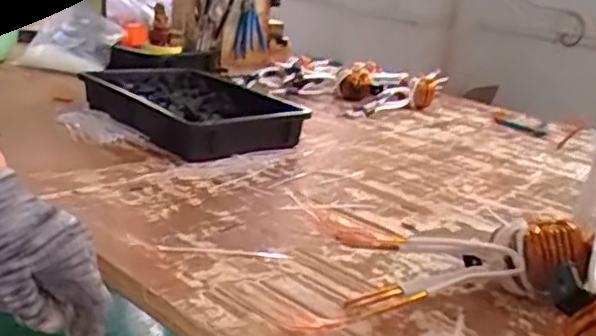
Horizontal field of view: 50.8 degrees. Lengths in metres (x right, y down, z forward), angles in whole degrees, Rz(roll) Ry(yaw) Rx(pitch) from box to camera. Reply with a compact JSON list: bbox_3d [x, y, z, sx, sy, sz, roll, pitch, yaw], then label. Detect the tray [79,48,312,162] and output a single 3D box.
[{"bbox_3d":[-0.185,-0.107,1.107,0.274,0.062,0.375,-9,22,-44],"label":"tray"}]

